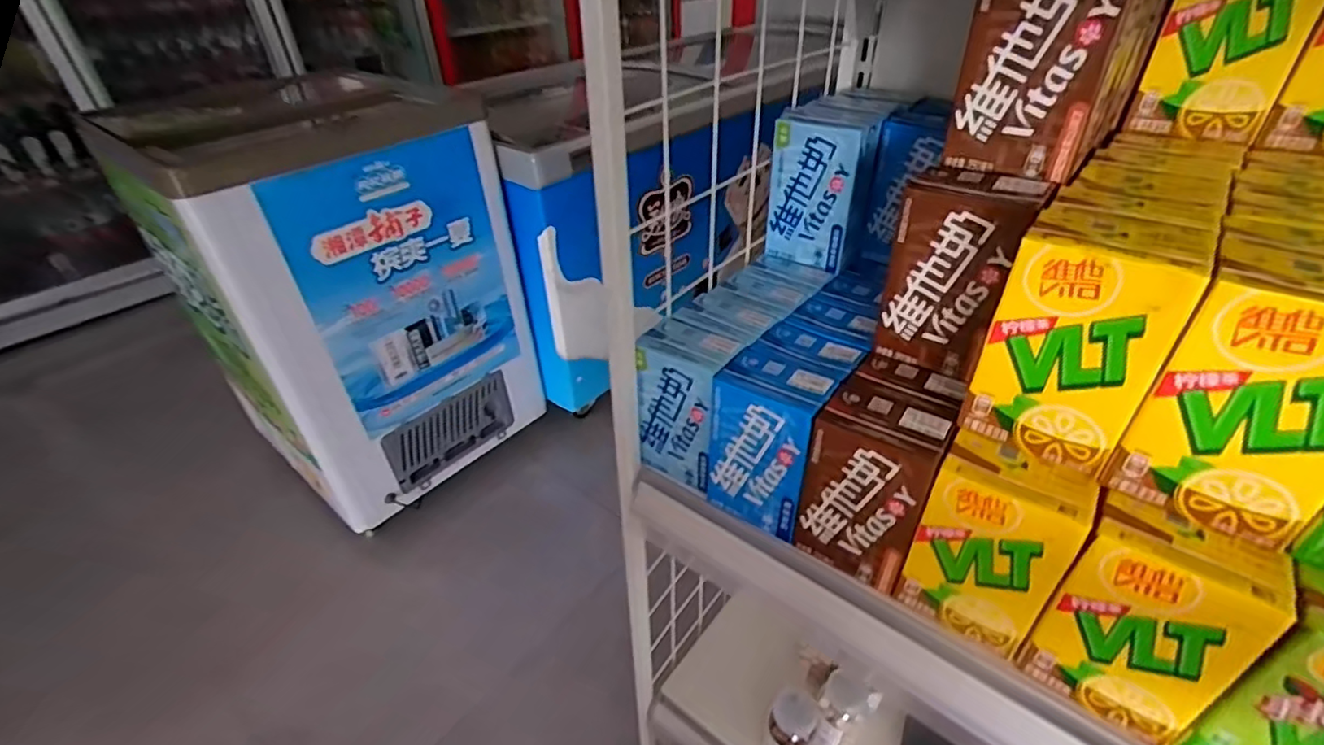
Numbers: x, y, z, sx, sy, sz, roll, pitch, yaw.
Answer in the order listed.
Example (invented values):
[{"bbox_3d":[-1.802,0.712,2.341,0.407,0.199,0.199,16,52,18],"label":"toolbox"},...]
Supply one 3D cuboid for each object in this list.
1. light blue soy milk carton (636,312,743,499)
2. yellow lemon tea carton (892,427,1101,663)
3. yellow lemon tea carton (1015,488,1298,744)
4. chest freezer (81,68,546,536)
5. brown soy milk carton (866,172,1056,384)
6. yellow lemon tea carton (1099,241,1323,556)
[{"bbox_3d":[0.018,0.023,0.406,0.059,0.103,0.049,18,42,25],"label":"light blue soy milk carton"},{"bbox_3d":[0.170,0.090,0.308,0.062,0.101,0.040,23,44,29],"label":"yellow lemon tea carton"},{"bbox_3d":[0.220,0.114,0.272,0.064,0.103,0.039,24,45,30],"label":"yellow lemon tea carton"},{"bbox_3d":[-0.698,-0.170,1.355,0.482,0.810,0.588,25,45,31],"label":"chest freezer"},{"bbox_3d":[0.163,-0.055,0.331,0.058,0.103,0.041,25,45,31],"label":"brown soy milk carton"},{"bbox_3d":[0.242,0.007,0.240,0.066,0.102,0.056,25,45,31],"label":"yellow lemon tea carton"}]

